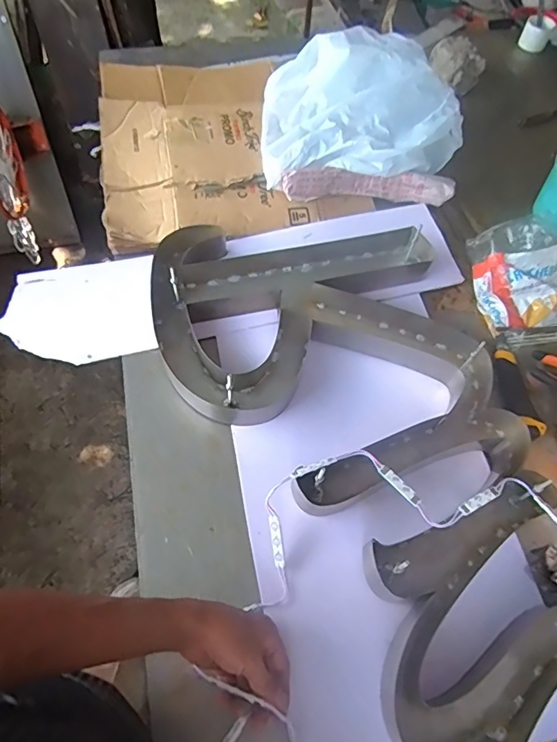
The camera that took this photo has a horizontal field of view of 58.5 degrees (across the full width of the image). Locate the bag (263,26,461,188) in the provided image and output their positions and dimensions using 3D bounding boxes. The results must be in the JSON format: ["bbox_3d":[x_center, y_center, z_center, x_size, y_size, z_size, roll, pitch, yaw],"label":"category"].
[{"bbox_3d":[0.144,-0.455,0.861,0.354,0.130,0.237,-7,62,-10],"label":"bag"}]

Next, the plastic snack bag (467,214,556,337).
[{"bbox_3d":[0.386,-0.159,0.786,0.150,0.076,0.177,-7,61,-8],"label":"plastic snack bag"}]

